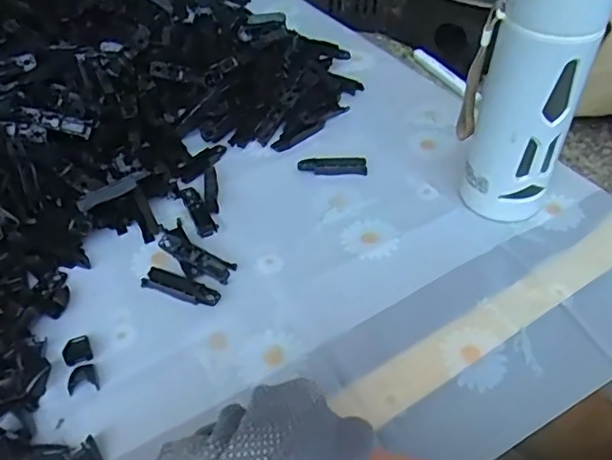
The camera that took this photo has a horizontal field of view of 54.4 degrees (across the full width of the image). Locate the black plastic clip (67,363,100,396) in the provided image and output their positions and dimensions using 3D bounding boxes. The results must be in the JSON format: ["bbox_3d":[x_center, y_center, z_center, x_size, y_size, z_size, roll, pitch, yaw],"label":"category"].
[{"bbox_3d":[-0.155,0.101,0.409,0.020,0.010,0.021,-19,49,-18],"label":"black plastic clip"}]

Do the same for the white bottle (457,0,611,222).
[{"bbox_3d":[0.172,-0.105,0.468,0.063,0.207,0.072,-19,48,-15],"label":"white bottle"}]

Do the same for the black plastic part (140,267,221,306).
[{"bbox_3d":[-0.098,0.045,0.464,0.065,0.005,0.019,18,48,17],"label":"black plastic part"}]

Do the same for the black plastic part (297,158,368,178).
[{"bbox_3d":[0.025,-0.060,0.568,0.065,0.006,0.023,2,46,2],"label":"black plastic part"}]

